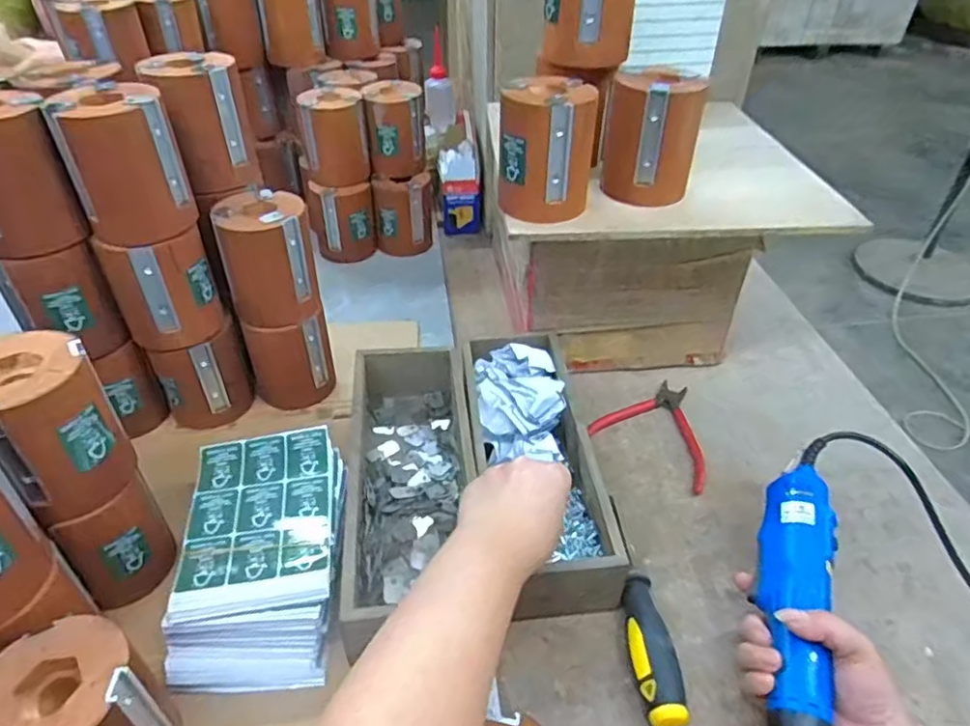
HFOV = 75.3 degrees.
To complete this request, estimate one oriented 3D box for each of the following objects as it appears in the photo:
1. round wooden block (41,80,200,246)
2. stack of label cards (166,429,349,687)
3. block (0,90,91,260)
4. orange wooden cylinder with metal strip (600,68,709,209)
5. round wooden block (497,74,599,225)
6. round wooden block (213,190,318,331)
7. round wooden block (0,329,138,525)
[{"bbox_3d":[-0.274,-0.151,0.483,0.078,0.100,0.066,-20,44,-23],"label":"round wooden block"},{"bbox_3d":[-0.164,0.141,0.472,0.113,0.064,0.180,-2,40,-5],"label":"stack of label cards"},{"bbox_3d":[-0.355,-0.139,0.474,0.072,0.106,0.070,-23,46,-26],"label":"block"},{"bbox_3d":[0.147,-0.199,0.557,0.078,0.099,0.066,11,41,11],"label":"orange wooden cylinder with metal strip"},{"bbox_3d":[0.053,-0.179,0.530,0.075,0.097,0.070,1,40,-1],"label":"round wooden block"},{"bbox_3d":[-0.195,-0.094,0.572,0.077,0.100,0.066,-17,43,-21],"label":"round wooden block"},{"bbox_3d":[-0.278,0.042,0.408,0.064,0.098,0.070,32,49,32],"label":"round wooden block"}]

